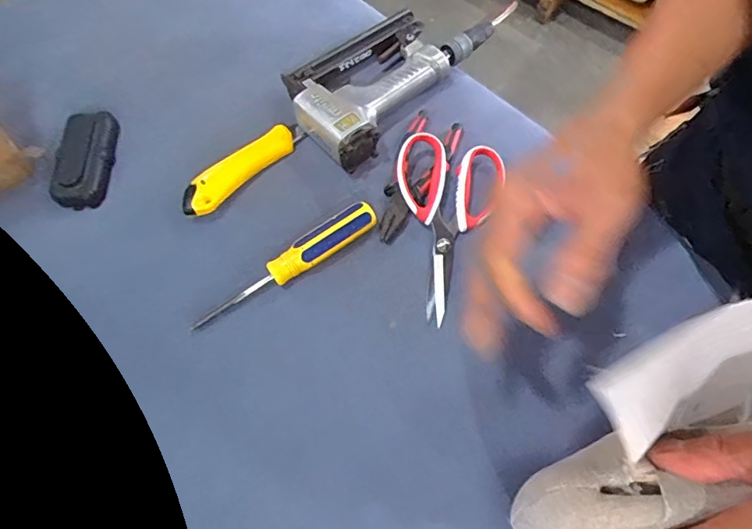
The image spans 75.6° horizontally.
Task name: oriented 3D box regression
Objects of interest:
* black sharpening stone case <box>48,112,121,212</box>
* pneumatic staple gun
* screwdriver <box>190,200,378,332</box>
[{"bbox_3d":[-0.308,-0.112,0.512,0.057,0.023,0.107,-1,68,2],"label":"black sharpening stone case"},{"bbox_3d":[0.007,-0.226,0.535,0.131,0.047,0.255,37,74,15],"label":"pneumatic staple gun"},{"bbox_3d":[-0.087,-0.002,0.458,0.192,0.029,0.031,-32,70,-10],"label":"screwdriver"}]

